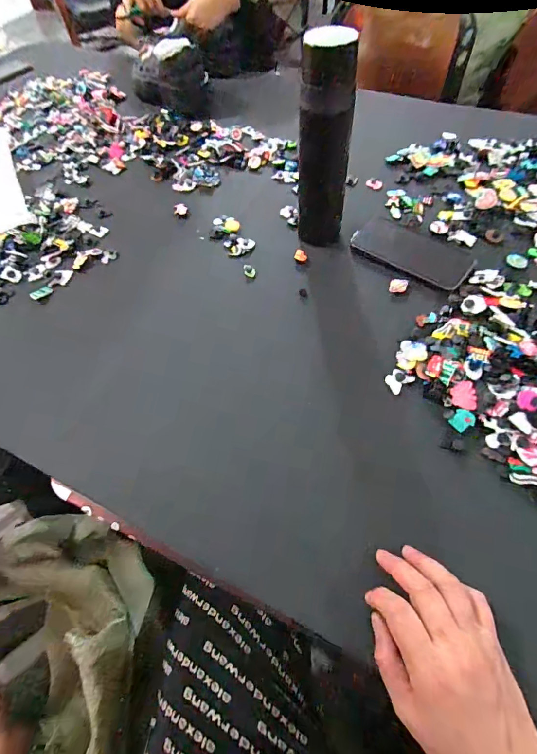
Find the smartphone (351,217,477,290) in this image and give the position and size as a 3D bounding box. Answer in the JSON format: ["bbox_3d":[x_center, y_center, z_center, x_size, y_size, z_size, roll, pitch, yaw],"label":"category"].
[{"bbox_3d":[0.203,-0.181,0.542,0.161,0.008,0.086,31,66,20],"label":"smartphone"}]

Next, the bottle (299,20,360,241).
[{"bbox_3d":[0.069,-0.266,0.473,0.061,0.234,0.060,2,57,4],"label":"bottle"}]

